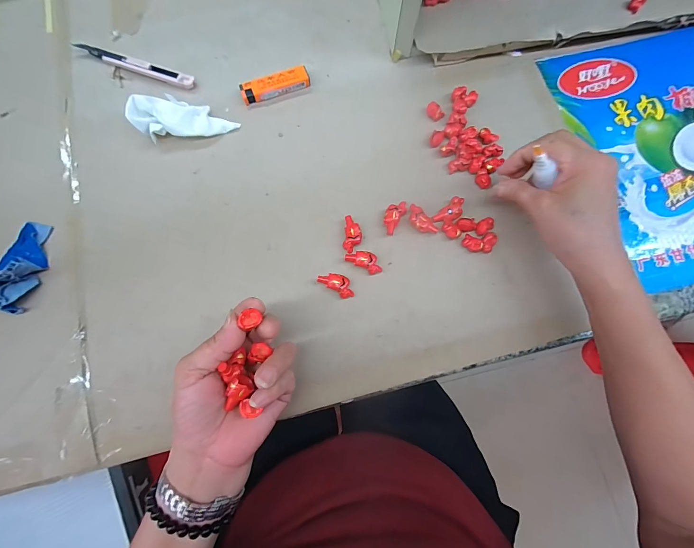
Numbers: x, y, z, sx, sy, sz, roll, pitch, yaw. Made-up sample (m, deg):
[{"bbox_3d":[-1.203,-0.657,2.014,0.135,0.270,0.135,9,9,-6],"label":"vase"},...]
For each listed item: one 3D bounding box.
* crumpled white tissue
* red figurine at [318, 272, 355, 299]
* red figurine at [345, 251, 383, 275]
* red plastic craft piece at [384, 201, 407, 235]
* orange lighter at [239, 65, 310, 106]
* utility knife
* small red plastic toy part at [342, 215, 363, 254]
[{"bbox_3d":[-0.181,-0.169,0.342,0.102,0.027,0.054,16,78,4],"label":"crumpled white tissue"},{"bbox_3d":[-0.009,0.010,0.311,0.038,0.011,0.018,33,79,7],"label":"red figurine"},{"bbox_3d":[0.018,-0.014,0.317,0.038,0.012,0.018,27,79,6],"label":"red figurine"},{"bbox_3d":[0.048,-0.060,0.327,0.018,0.013,0.038,31,79,7],"label":"red plastic craft piece"},{"bbox_3d":[-0.084,-0.221,0.366,0.080,0.016,0.021,-22,78,-5],"label":"orange lighter"},{"bbox_3d":[-0.253,-0.249,0.371,0.148,0.008,0.016,18,78,4],"label":"utility knife"},{"bbox_3d":[0.006,-0.041,0.322,0.018,0.010,0.039,5,77,1],"label":"small red plastic toy part"}]

